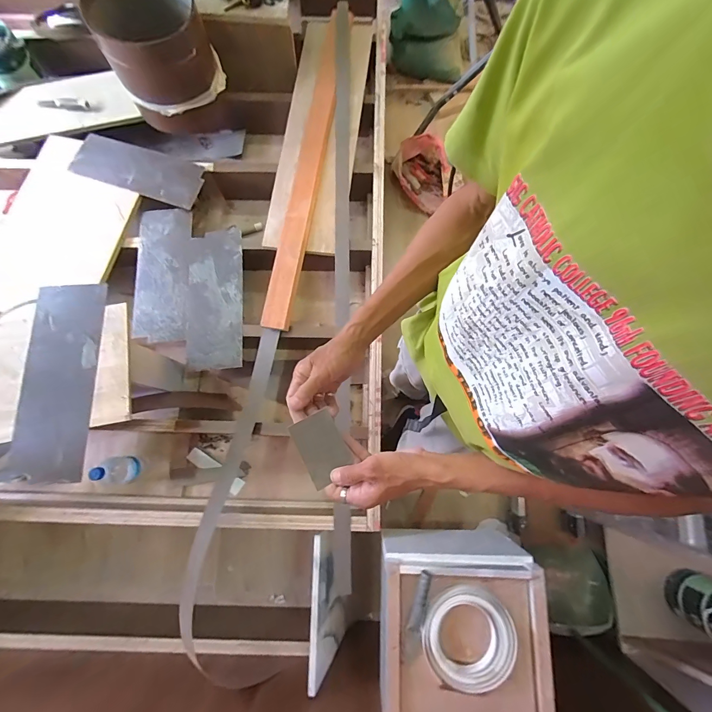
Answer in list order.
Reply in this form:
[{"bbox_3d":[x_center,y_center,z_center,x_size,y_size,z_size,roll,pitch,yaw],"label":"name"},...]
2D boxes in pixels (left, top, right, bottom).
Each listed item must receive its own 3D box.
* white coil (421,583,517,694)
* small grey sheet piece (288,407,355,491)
[{"bbox_3d":[0.246,0.611,0.729,0.197,0.037,0.192,0,78,1],"label":"white coil"},{"bbox_3d":[-0.044,0.118,0.437,0.058,0.004,0.084,-25,79,-20],"label":"small grey sheet piece"}]

